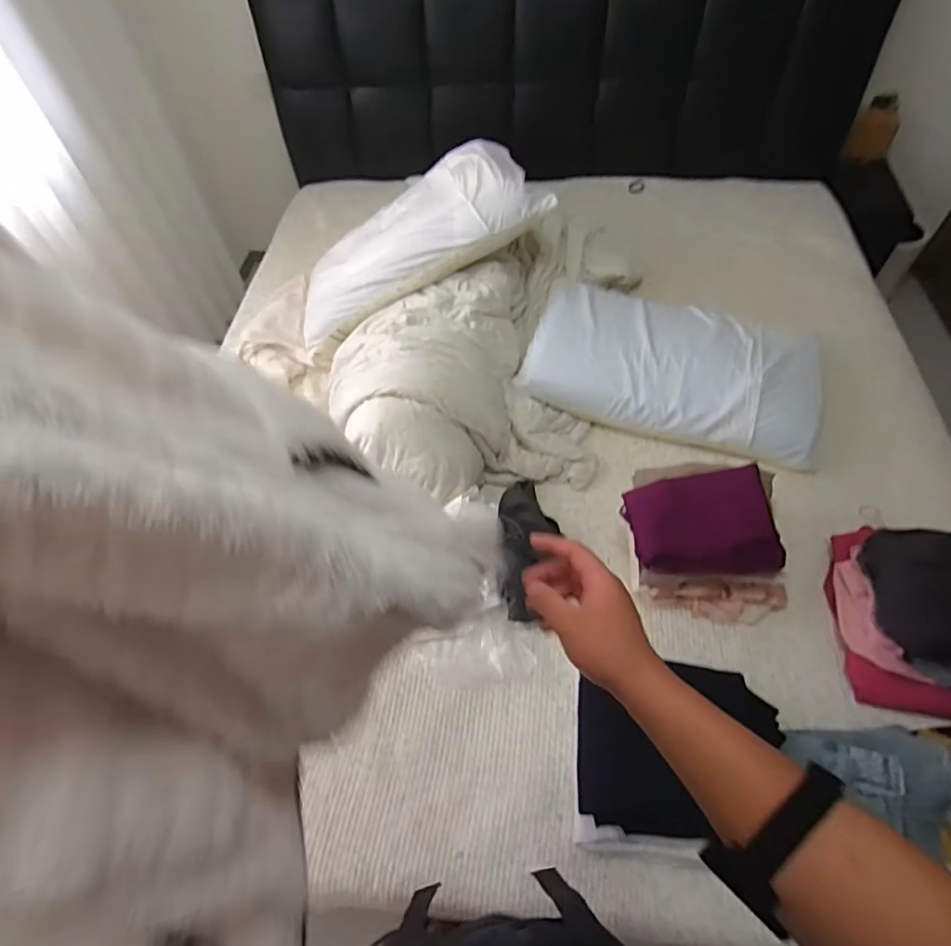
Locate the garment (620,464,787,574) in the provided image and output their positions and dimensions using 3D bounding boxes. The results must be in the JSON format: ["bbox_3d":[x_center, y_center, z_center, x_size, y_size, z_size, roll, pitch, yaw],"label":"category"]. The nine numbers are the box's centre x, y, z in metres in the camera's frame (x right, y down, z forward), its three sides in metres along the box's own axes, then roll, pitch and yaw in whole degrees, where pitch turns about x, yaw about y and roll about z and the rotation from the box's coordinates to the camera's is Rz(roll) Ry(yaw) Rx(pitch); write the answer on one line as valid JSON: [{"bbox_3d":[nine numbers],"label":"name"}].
[{"bbox_3d":[0.397,0.087,0.968,0.232,0.084,0.158,-7,57,-2],"label":"garment"}]

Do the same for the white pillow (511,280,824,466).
[{"bbox_3d":[0.459,-0.253,1.315,0.657,0.104,0.375,15,59,12],"label":"white pillow"}]

